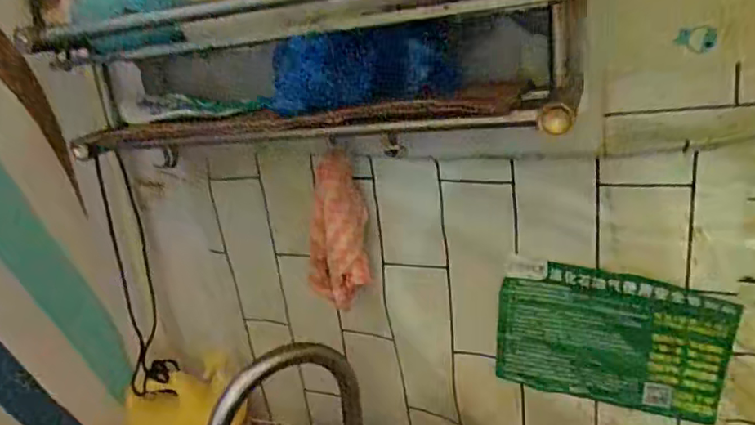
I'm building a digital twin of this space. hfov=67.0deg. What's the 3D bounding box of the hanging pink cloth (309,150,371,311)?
[{"bbox_3d":[-0.044,0.018,0.599,0.063,0.154,0.059,-6,20,3],"label":"hanging pink cloth"}]

